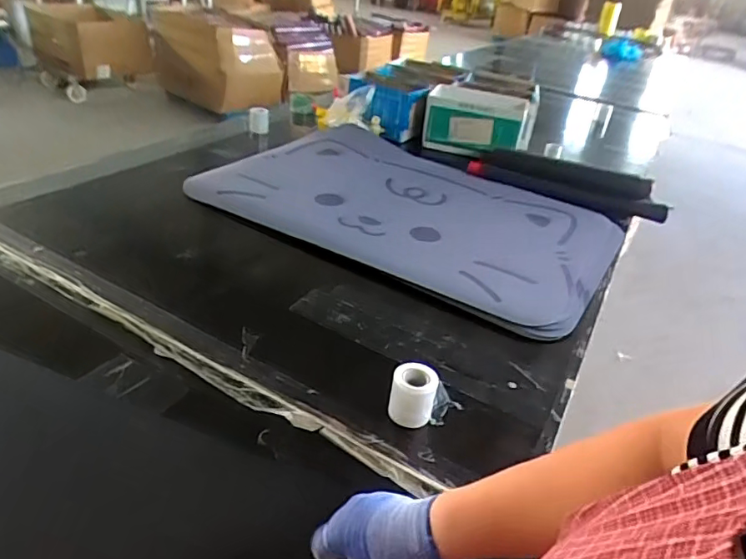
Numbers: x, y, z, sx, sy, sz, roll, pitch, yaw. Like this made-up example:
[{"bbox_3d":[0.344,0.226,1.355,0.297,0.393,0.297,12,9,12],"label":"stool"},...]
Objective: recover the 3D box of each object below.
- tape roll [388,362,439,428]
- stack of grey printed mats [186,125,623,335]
[{"bbox_3d":[0.052,0.157,0.707,0.062,0.068,0.056,9,31,4],"label":"tape roll"},{"bbox_3d":[0.083,-0.209,1.340,1.017,0.043,0.732,24,35,26],"label":"stack of grey printed mats"}]

